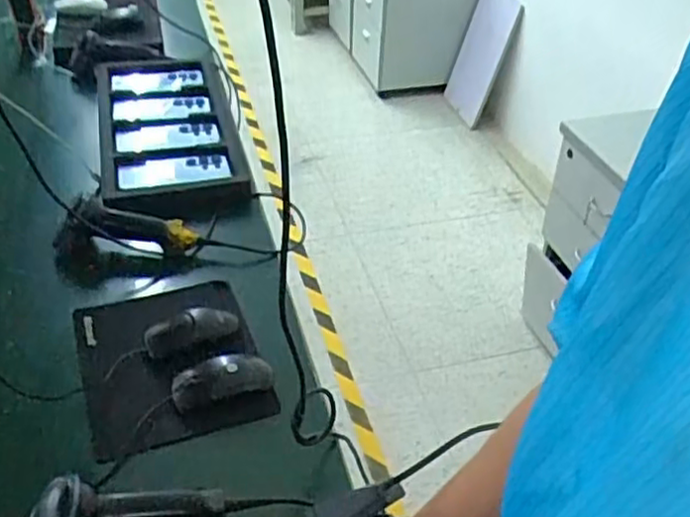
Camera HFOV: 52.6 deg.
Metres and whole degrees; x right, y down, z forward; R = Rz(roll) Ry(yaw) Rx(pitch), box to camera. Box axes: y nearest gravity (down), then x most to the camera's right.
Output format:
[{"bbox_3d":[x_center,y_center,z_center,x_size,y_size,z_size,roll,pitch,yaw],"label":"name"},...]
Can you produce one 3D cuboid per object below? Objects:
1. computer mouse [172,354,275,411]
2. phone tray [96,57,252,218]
[{"bbox_3d":[-0.139,0.138,0.792,0.109,0.030,0.051,-12,41,-17],"label":"computer mouse"},{"bbox_3d":[-0.312,-0.238,1.224,0.226,0.053,0.527,-9,40,-14],"label":"phone tray"}]

